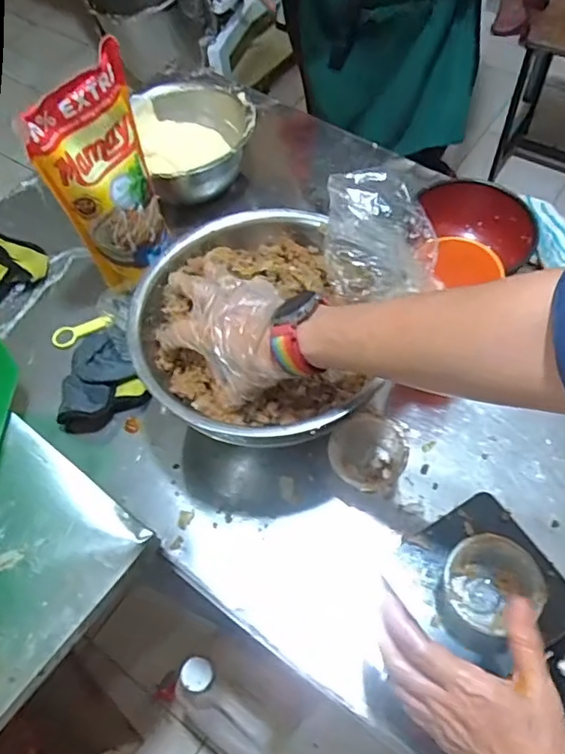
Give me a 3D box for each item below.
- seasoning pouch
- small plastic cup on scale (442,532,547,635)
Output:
[{"bbox_3d":[-0.175,-0.206,0.596,0.061,0.205,0.119,19,65,12],"label":"seasoning pouch"},{"bbox_3d":[0.171,0.169,0.472,0.072,0.054,0.064,33,69,18],"label":"small plastic cup on scale"}]

